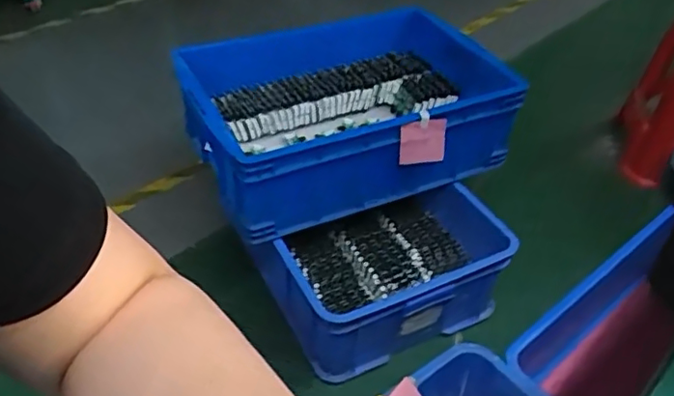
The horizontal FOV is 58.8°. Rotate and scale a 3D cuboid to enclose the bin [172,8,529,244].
[{"bbox_3d":[0.031,-0.216,1.317,0.699,0.209,0.527,-17,45,-20],"label":"bin"}]

